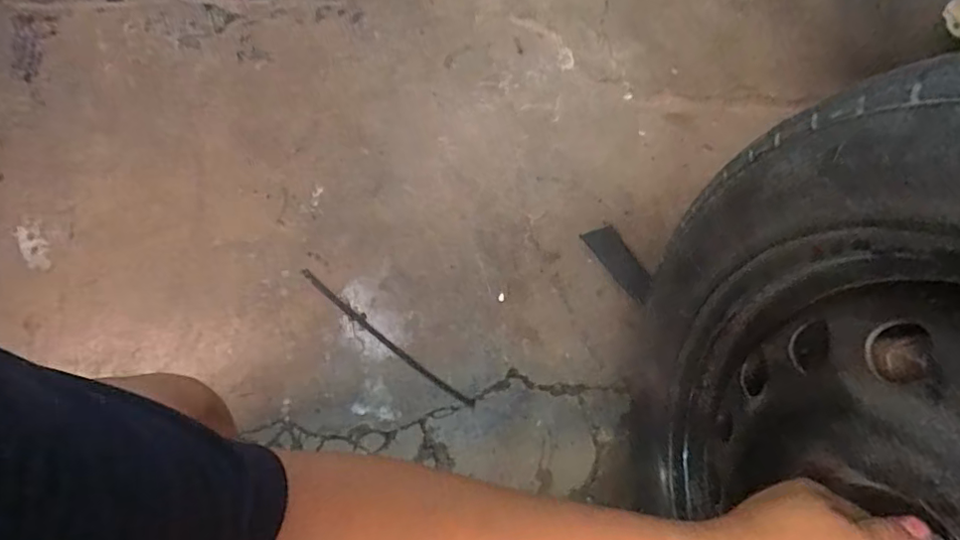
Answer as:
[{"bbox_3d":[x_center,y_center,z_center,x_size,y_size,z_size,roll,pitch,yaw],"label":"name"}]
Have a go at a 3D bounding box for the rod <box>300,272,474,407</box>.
[{"bbox_3d":[-0.122,0.094,0.740,0.281,0.004,0.015,39,72,-3],"label":"rod"}]

